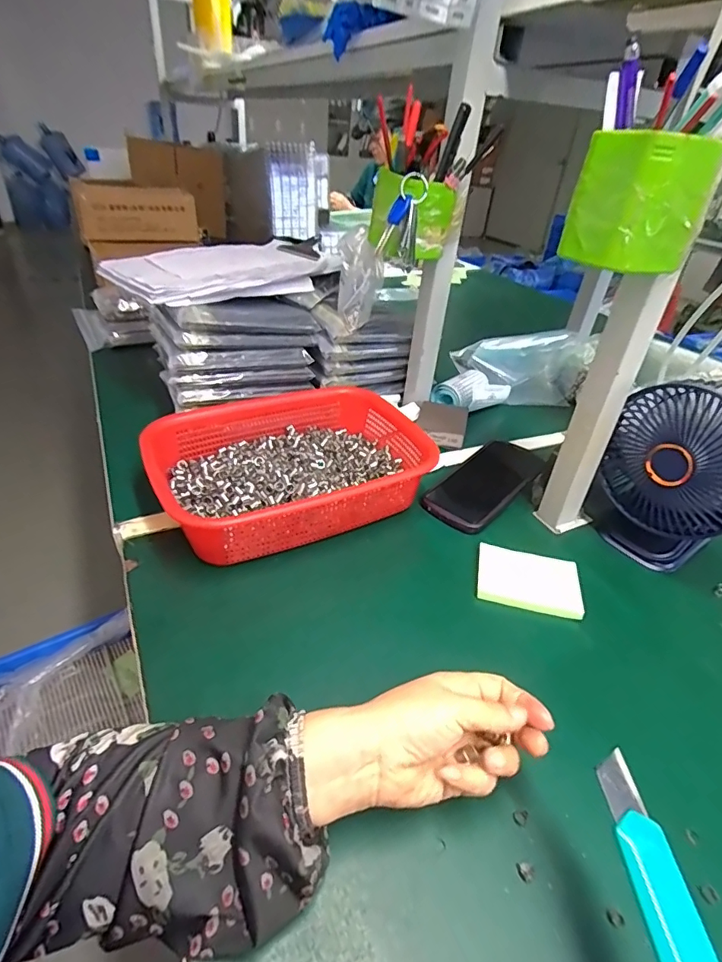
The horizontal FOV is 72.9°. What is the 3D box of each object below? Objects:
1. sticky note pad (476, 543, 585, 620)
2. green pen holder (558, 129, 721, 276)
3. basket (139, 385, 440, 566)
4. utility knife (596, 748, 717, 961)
[{"bbox_3d":[0.158,0.093,0.463,0.093,0.011,0.061,12,35,9],"label":"sticky note pad"},{"bbox_3d":[0.199,-0.199,0.350,0.075,0.078,0.065,-12,38,-23],"label":"green pen holder"},{"bbox_3d":[-0.072,-0.022,0.533,0.282,0.064,0.203,-13,39,-25],"label":"basket"},{"bbox_3d":[0.137,0.200,0.207,0.025,0.006,0.147,-1,44,-9],"label":"utility knife"}]

